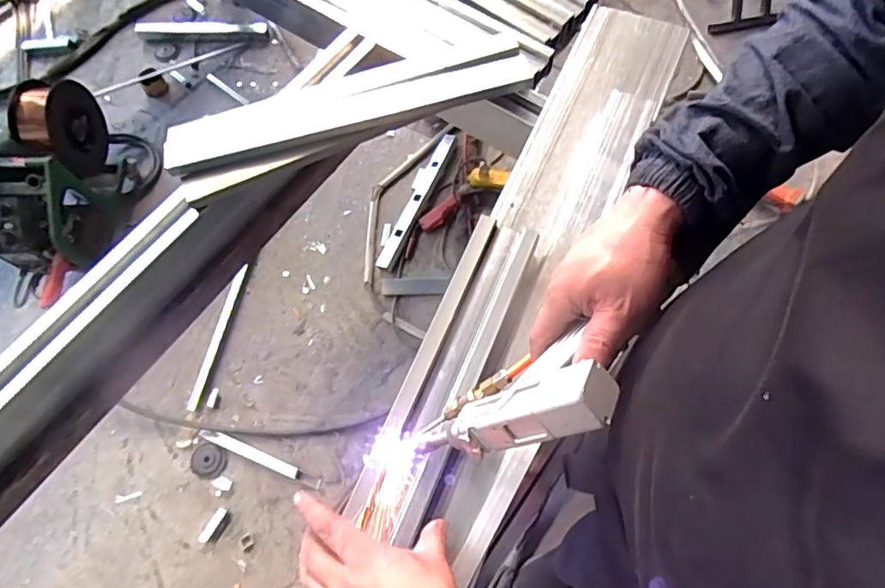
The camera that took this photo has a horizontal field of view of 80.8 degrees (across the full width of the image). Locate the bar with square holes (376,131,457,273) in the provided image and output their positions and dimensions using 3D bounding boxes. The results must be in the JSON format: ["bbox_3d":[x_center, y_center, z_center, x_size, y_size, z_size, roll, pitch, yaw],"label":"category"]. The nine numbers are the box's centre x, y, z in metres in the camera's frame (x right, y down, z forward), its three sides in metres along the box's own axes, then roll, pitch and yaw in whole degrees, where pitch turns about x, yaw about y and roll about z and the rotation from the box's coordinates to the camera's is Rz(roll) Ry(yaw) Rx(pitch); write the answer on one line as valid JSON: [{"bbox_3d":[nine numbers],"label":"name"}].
[{"bbox_3d":[-0.076,-0.309,1.639,0.052,0.032,0.518,20,70,9],"label":"bar with square holes"}]

